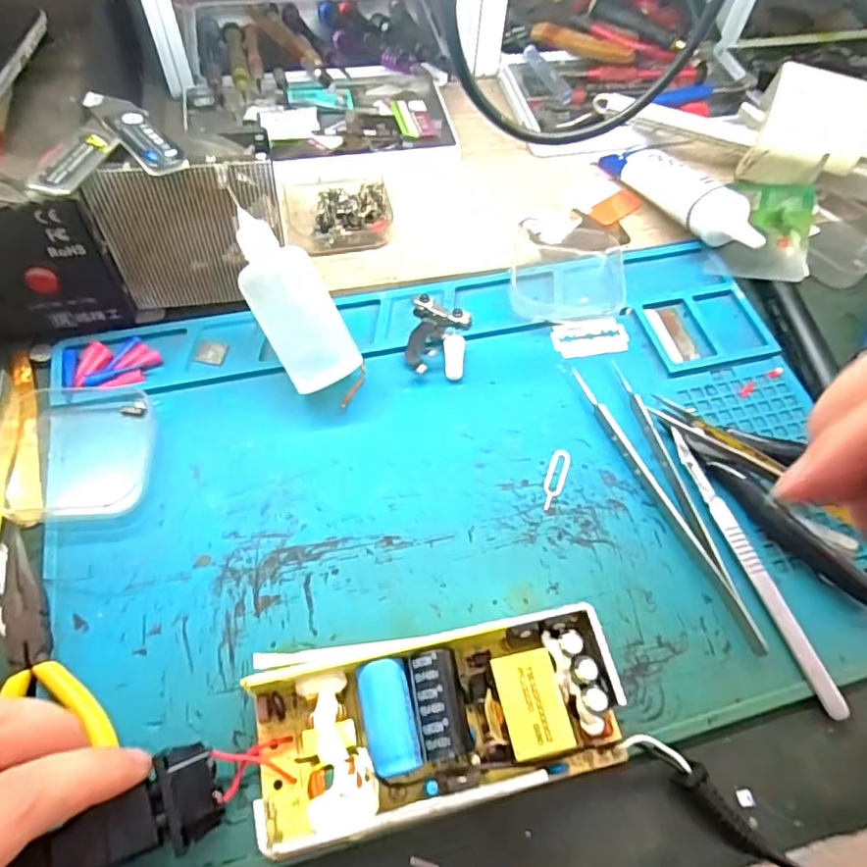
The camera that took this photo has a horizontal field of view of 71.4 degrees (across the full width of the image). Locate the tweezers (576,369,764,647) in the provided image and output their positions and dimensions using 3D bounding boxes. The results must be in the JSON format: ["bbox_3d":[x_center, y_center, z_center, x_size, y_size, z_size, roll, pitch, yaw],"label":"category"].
[{"bbox_3d":[0.112,0.027,0.284,0.024,0.009,0.148,-16,63,-13],"label":"tweezers"}]

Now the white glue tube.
[{"bbox_3d":[0.161,-0.147,0.378,0.028,0.032,0.109,-22,64,-15],"label":"white glue tube"}]

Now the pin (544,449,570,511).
[{"bbox_3d":[0.059,0.021,0.287,0.008,0.004,0.034,19,61,7],"label":"pin"}]

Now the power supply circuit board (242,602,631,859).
[{"bbox_3d":[0.002,0.105,0.223,0.131,0.026,0.058,-7,61,-8],"label":"power supply circuit board"}]

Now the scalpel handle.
[{"bbox_3d":[0.141,0.056,0.270,0.011,0.005,0.134,-14,62,-12],"label":"scalpel handle"}]

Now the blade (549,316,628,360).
[{"bbox_3d":[0.087,-0.052,0.333,0.043,0.004,0.023,-9,61,-9],"label":"blade"}]

